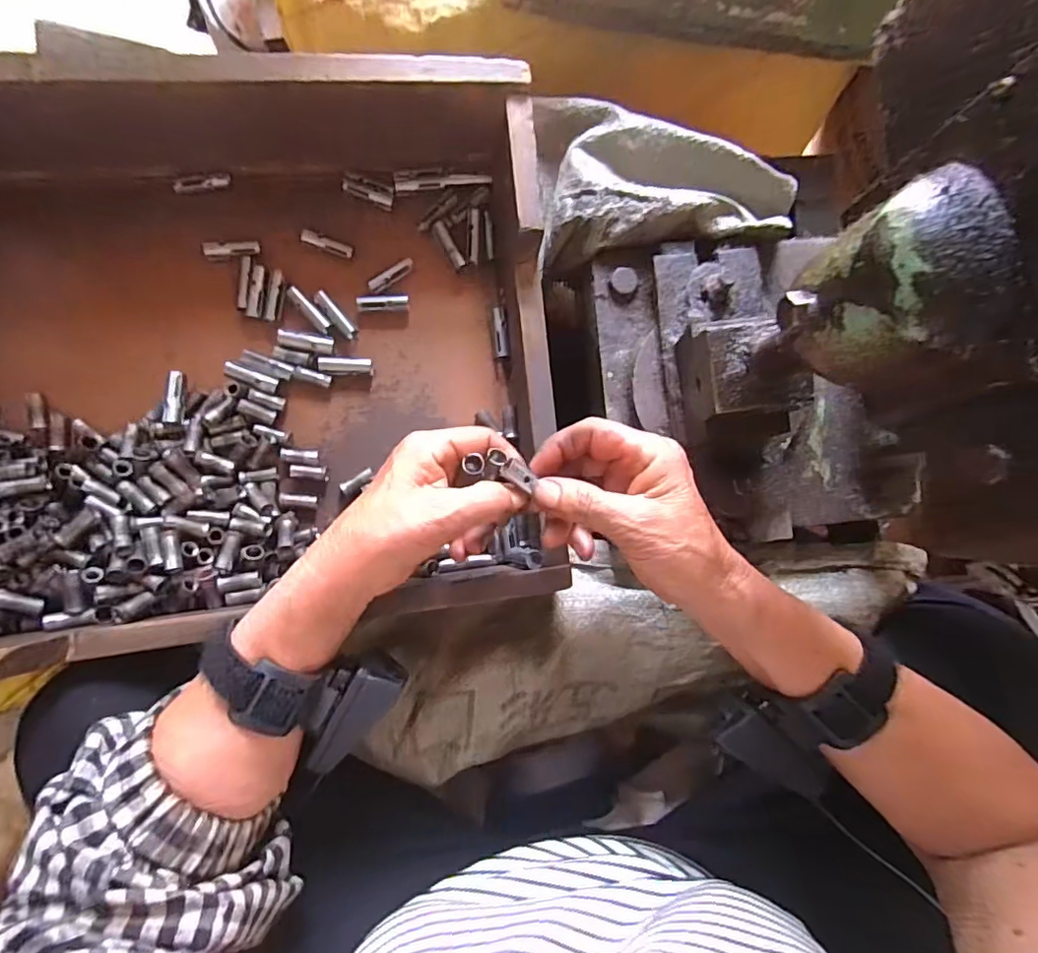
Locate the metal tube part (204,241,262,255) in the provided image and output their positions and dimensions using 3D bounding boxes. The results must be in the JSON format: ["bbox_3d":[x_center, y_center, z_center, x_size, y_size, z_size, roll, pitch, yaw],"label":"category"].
[{"bbox_3d":[-0.200,-0.159,0.390,0.035,0.011,0.009,-9,88,-3],"label":"metal tube part"}]

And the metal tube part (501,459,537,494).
[{"bbox_3d":[0.000,0.000,0.307,0.020,0.006,0.011,40,86,0],"label":"metal tube part"}]

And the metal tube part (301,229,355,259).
[{"bbox_3d":[-0.137,-0.166,0.398,0.036,0.005,0.009,17,86,-17],"label":"metal tube part"}]

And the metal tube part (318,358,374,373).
[{"bbox_3d":[-0.124,-0.079,0.397,0.035,0.009,0.009,-1,87,-3],"label":"metal tube part"}]

